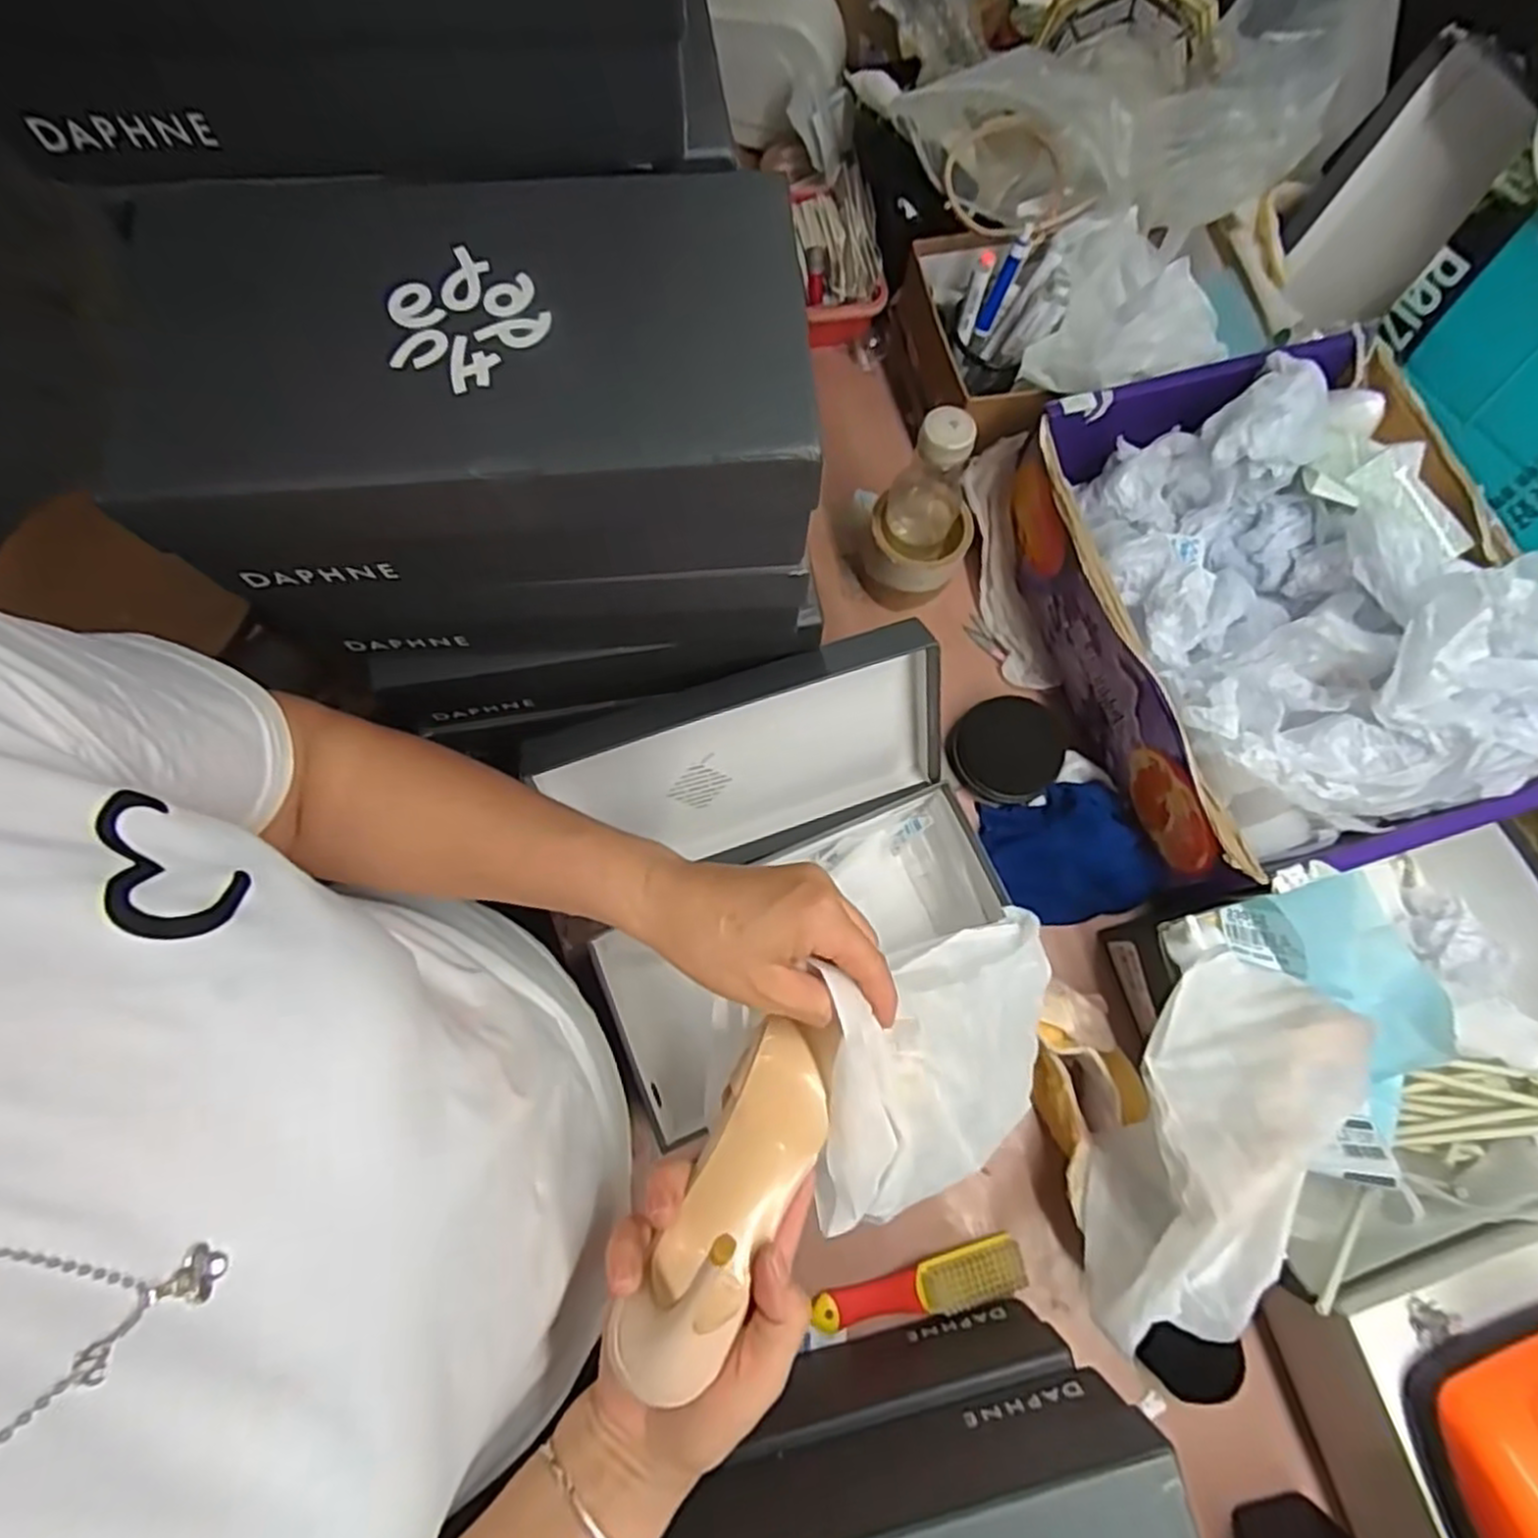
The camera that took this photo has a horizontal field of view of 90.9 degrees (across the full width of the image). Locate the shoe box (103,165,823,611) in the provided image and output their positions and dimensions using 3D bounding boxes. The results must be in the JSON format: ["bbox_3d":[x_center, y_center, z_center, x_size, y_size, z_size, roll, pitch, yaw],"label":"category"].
[{"bbox_3d":[-0.137,-0.182,0.370,0.291,0.105,0.161,-8,75,-3],"label":"shoe box"}]

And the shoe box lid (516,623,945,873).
[{"bbox_3d":[-0.011,-0.001,0.584,0.299,0.177,0.043,-18,47,-7],"label":"shoe box lid"}]

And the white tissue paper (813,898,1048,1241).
[{"bbox_3d":[0.111,0.160,0.431,0.029,0.230,0.126,-9,85,42],"label":"white tissue paper"}]

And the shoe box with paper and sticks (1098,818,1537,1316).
[{"bbox_3d":[0.474,0.189,0.570,0.360,0.106,0.255,-17,76,-6],"label":"shoe box with paper and sticks"}]

